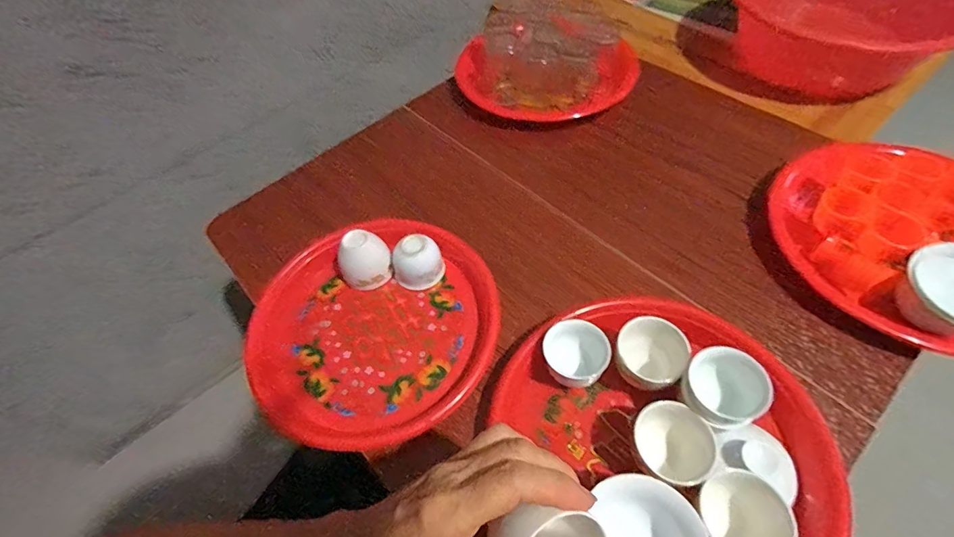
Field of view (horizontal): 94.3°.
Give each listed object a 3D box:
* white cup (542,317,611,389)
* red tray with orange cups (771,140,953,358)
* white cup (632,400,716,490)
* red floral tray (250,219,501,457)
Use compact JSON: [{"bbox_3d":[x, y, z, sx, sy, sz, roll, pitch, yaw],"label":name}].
[{"bbox_3d":[0.085,0.074,0.385,0.053,0.034,0.051,12,57,13],"label":"white cup"},{"bbox_3d":[0.413,-0.036,0.418,0.201,0.059,0.252,-19,55,-8],"label":"red tray with orange cups"},{"bbox_3d":[0.147,0.137,0.337,0.061,0.050,0.057,-3,55,4],"label":"white cup"},{"bbox_3d":[-0.098,0.054,0.439,0.229,0.026,0.231,-19,55,-8],"label":"red floral tray"}]

